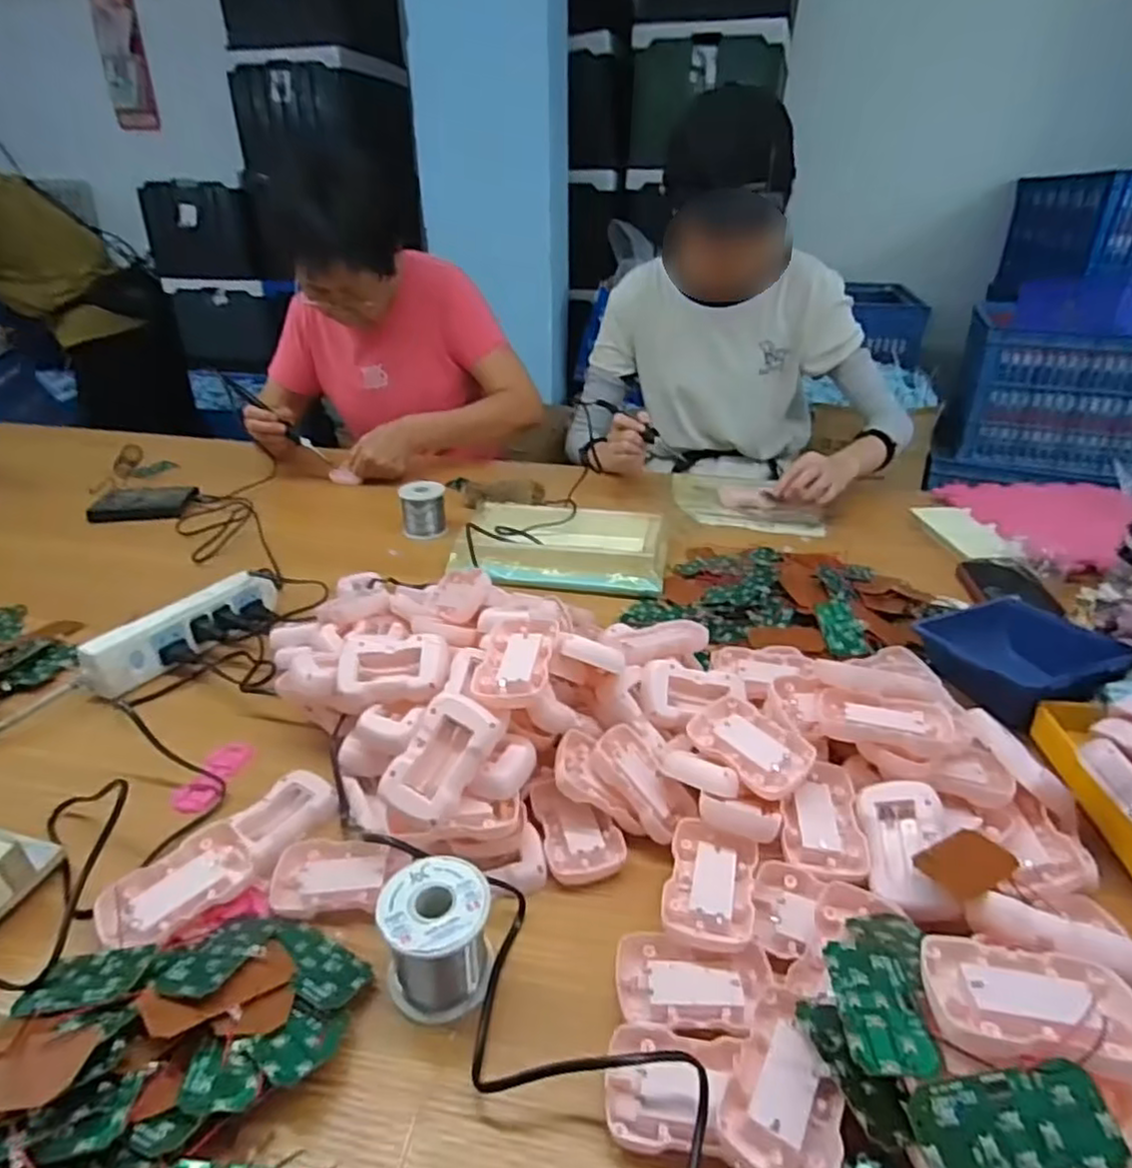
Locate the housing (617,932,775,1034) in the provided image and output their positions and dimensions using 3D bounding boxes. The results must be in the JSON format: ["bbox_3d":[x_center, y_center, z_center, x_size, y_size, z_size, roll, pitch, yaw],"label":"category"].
[{"bbox_3d":[0.073,0.230,0.397,0.086,0.011,0.050,3,29,5],"label":"housing"}]

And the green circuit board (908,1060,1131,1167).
[{"bbox_3d":[0.179,0.217,0.275,0.073,0.004,0.036,-14,51,5],"label":"green circuit board"}]

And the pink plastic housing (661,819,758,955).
[{"bbox_3d":[0.092,0.190,0.439,0.054,0.013,0.083,8,30,15],"label":"pink plastic housing"}]

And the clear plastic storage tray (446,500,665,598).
[{"bbox_3d":[-0.004,-0.048,0.862,0.255,0.039,0.159,6,30,10],"label":"clear plastic storage tray"}]

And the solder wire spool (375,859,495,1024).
[{"bbox_3d":[-0.074,0.201,0.399,0.060,0.058,0.061,-9,31,-16],"label":"solder wire spool"}]

